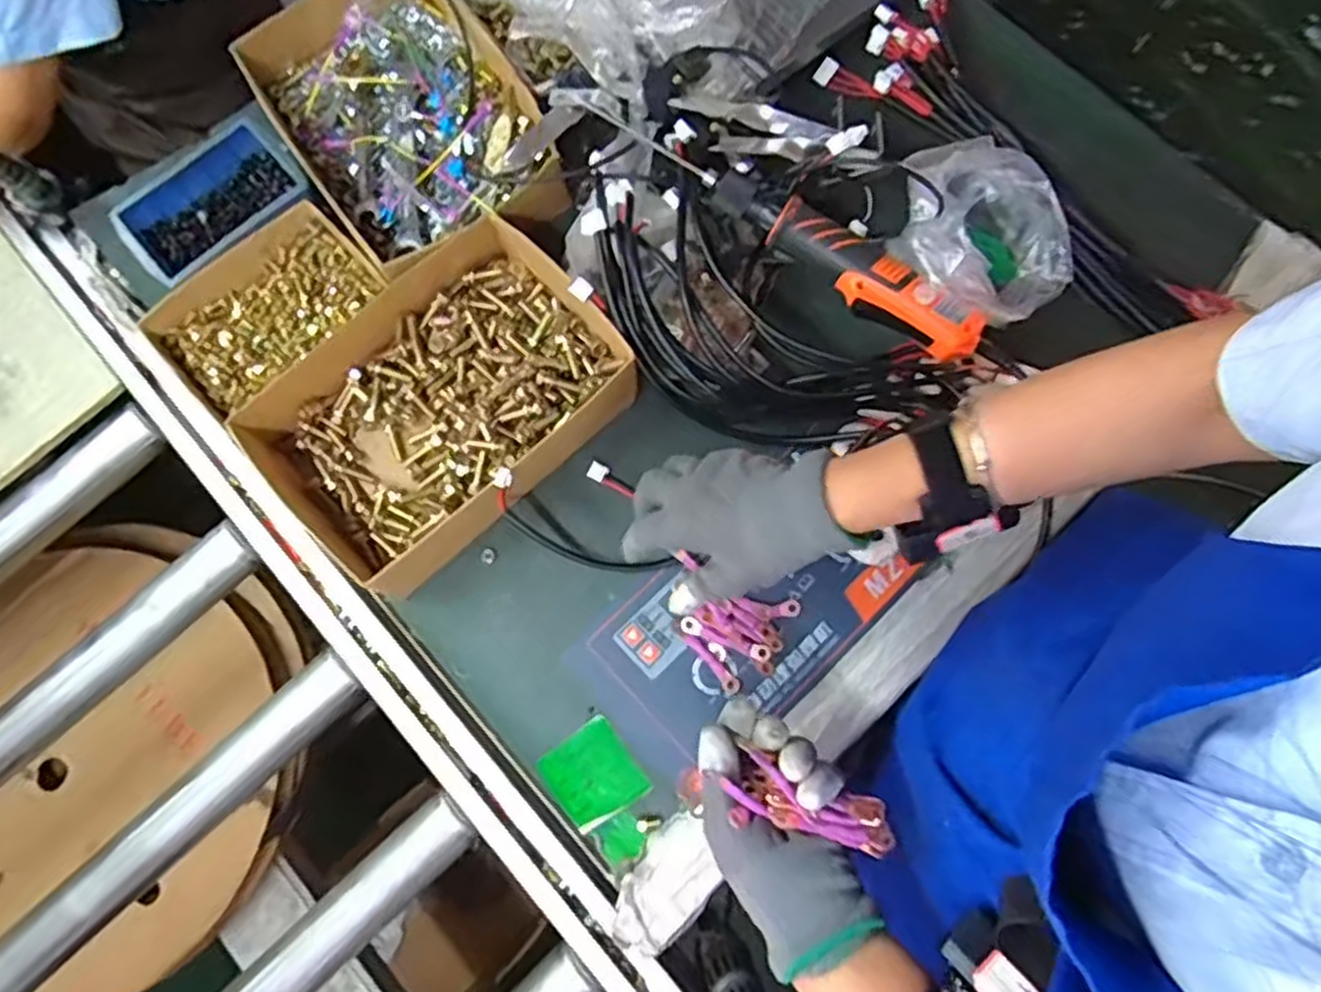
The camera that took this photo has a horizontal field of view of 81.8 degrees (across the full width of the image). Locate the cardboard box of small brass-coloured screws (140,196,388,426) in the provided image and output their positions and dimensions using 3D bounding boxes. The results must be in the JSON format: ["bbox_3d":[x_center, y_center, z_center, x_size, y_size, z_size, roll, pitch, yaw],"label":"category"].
[{"bbox_3d":[-0.328,-0.155,0.647,0.109,0.056,0.173,44,81,11],"label":"cardboard box of small brass-coloured screws"}]

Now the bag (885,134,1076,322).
[{"bbox_3d":[0.242,-0.203,0.599,0.124,0.081,0.150,-41,79,-8],"label":"bag"}]

